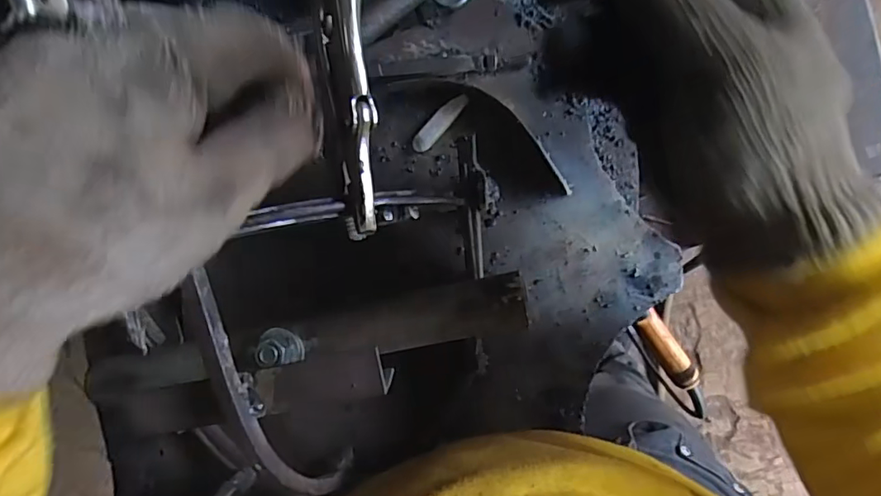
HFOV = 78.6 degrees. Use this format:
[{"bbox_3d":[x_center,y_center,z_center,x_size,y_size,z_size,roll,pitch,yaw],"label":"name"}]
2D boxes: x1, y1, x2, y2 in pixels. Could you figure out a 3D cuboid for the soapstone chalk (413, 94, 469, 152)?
[{"bbox_3d":[-0.001,-0.082,0.351,0.011,0.007,0.046,43,99,4],"label":"soapstone chalk"}]

